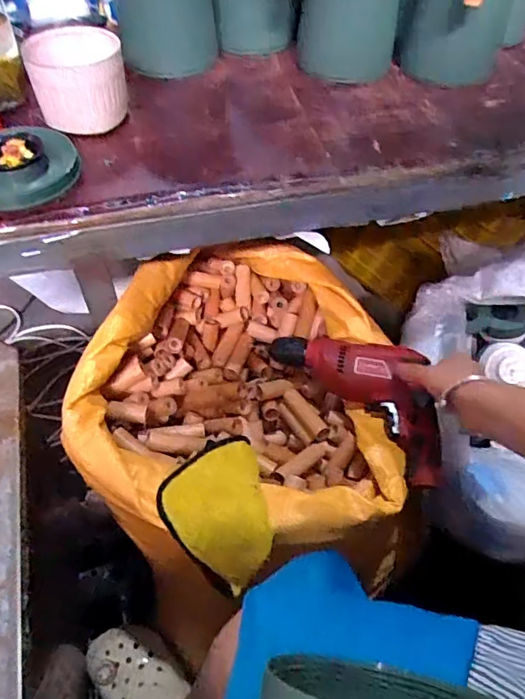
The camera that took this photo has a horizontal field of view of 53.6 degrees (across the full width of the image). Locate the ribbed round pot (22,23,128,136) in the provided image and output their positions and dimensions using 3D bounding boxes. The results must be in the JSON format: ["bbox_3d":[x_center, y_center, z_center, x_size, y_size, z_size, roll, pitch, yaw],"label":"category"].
[{"bbox_3d":[-0.212,-0.314,0.614,0.106,0.096,0.095,-8,53,-7],"label":"ribbed round pot"}]

